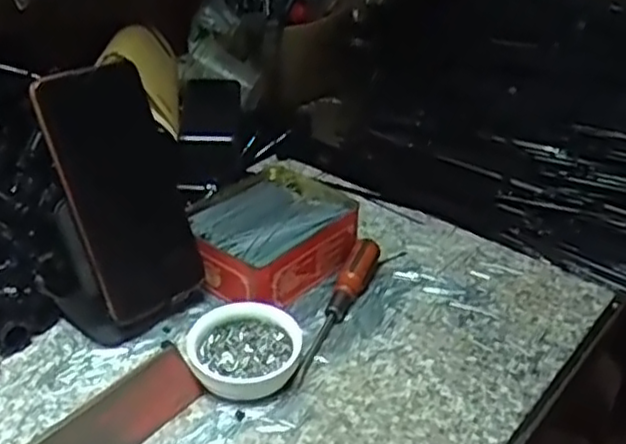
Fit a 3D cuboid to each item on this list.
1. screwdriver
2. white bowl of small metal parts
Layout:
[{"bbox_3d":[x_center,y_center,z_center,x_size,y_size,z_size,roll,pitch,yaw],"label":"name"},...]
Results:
[{"bbox_3d":[0.017,0.058,0.506,0.019,0.025,0.144,14,35,18],"label":"screwdriver"},{"bbox_3d":[-0.045,0.083,0.464,0.072,0.027,0.058,-4,34,-8],"label":"white bowl of small metal parts"}]

